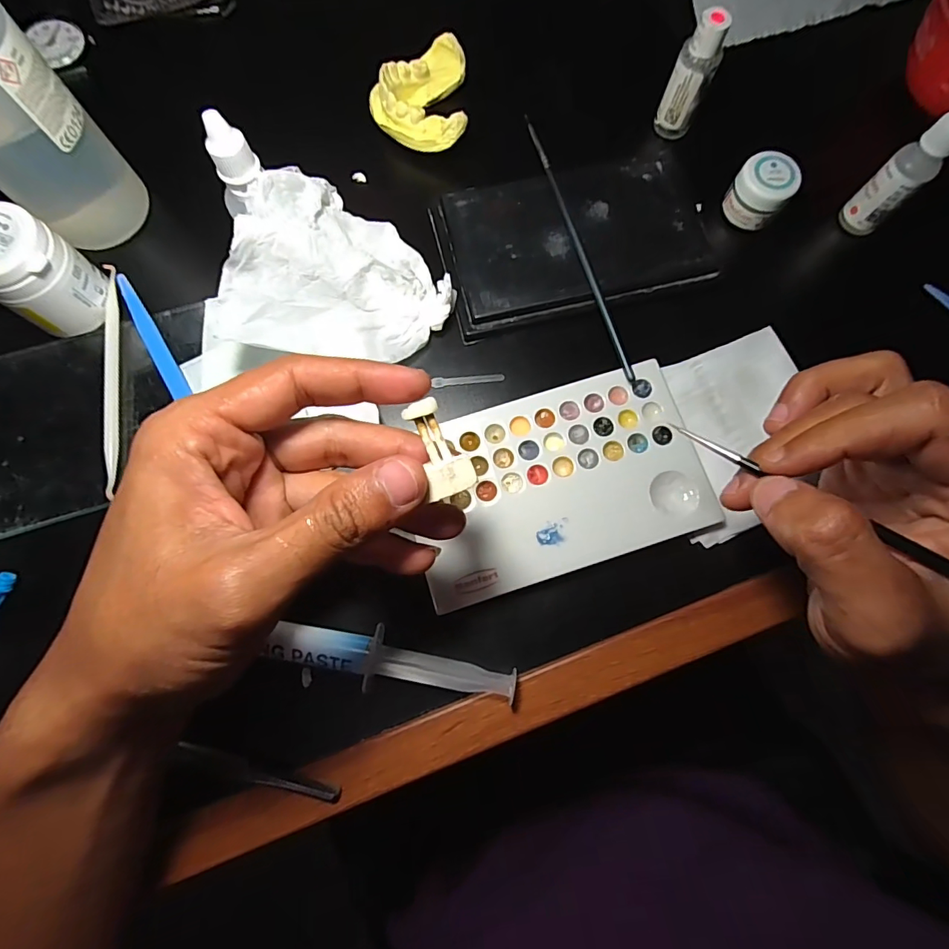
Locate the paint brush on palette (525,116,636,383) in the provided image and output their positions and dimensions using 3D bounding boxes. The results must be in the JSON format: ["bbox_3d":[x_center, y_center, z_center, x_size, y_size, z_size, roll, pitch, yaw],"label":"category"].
[{"bbox_3d":[0.058,-0.130,0.266,0.006,0.006,0.170,-17,78,-4],"label":"paint brush on palette"}]

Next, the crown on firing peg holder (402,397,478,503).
[{"bbox_3d":[-0.011,-0.008,0.150,0.015,0.008,0.031,-22,78,-5],"label":"crown on firing peg holder"}]

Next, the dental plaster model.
[{"bbox_3d":[-0.034,-0.234,0.291,0.056,0.021,0.073,-1,77,-1],"label":"dental plaster model"}]

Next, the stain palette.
[{"bbox_3d":[0.042,0.002,0.243,0.145,0.009,0.092,-17,78,-4],"label":"stain palette"}]

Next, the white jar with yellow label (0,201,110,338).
[{"bbox_3d":[-0.223,-0.102,0.240,0.040,0.051,0.043,0,77,-1],"label":"white jar with yellow label"}]

